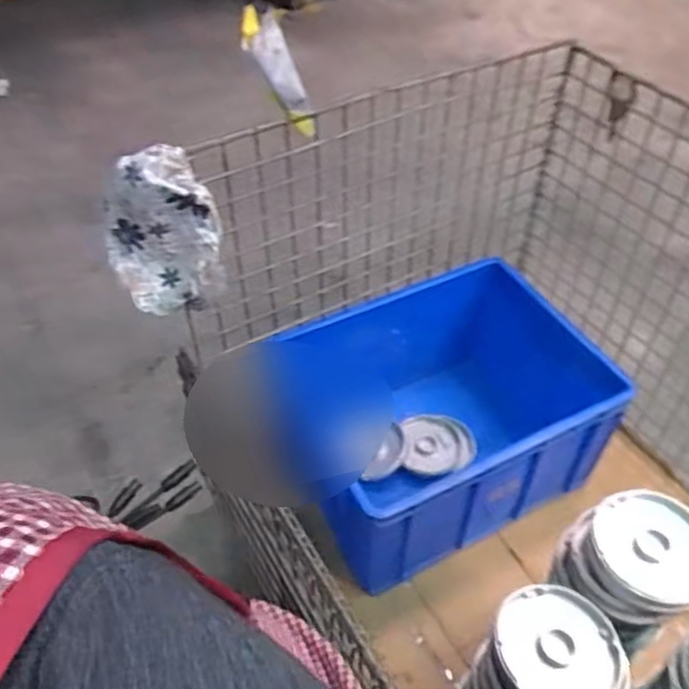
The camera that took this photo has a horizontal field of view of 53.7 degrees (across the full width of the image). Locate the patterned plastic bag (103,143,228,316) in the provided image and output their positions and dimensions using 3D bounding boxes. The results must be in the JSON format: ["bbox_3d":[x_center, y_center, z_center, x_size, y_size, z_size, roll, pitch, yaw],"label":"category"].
[{"bbox_3d":[-0.260,-0.155,0.969,0.150,0.235,0.124,-19,50,-16],"label":"patterned plastic bag"}]

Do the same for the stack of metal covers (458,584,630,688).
[{"bbox_3d":[0.242,0.468,0.896,0.150,0.375,0.147,-26,52,-22],"label":"stack of metal covers"}]

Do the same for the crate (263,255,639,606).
[{"bbox_3d":[0.163,0.142,1.306,0.527,0.310,0.422,-22,51,-19],"label":"crate"}]

